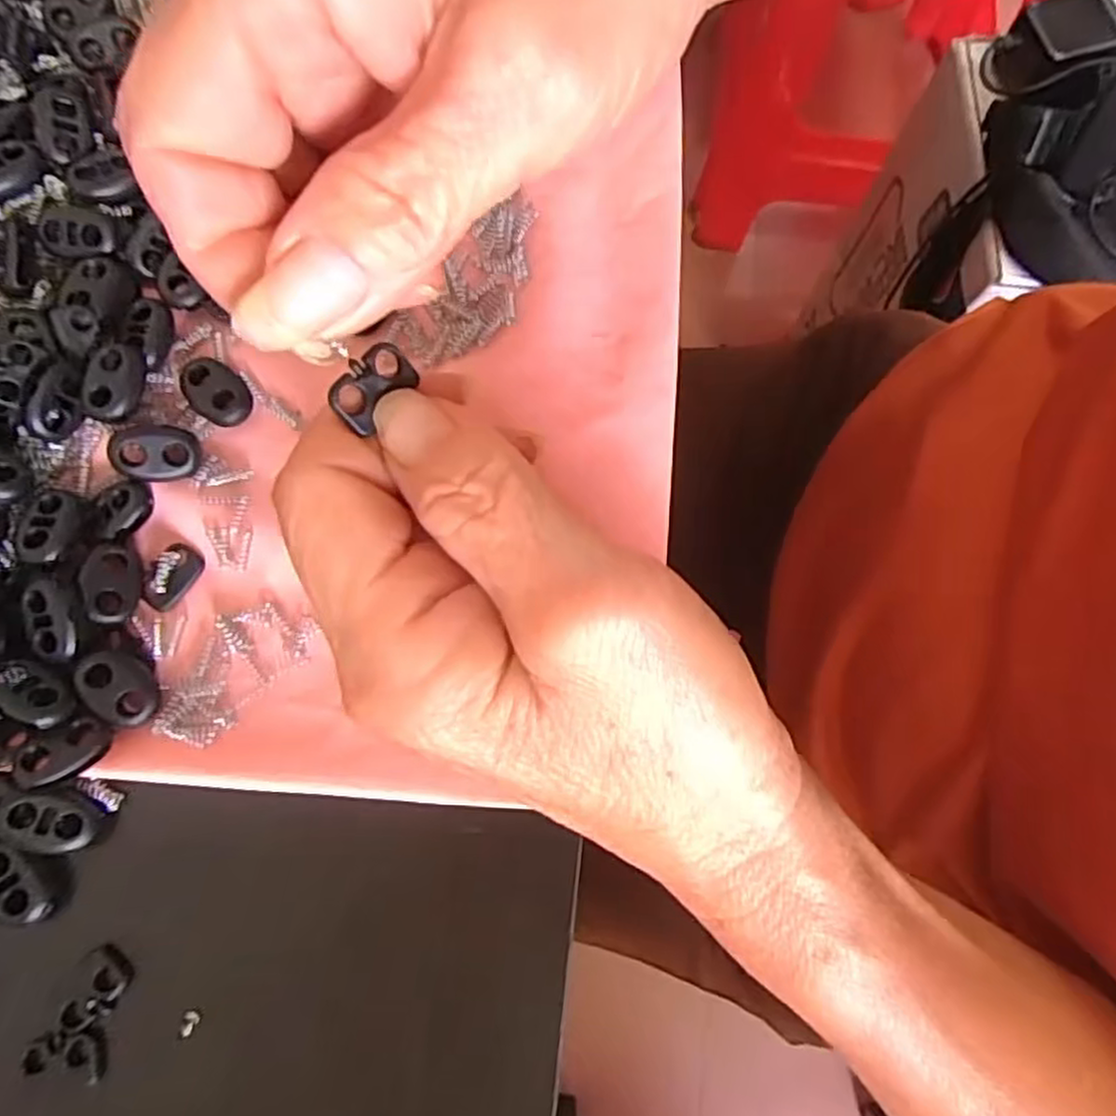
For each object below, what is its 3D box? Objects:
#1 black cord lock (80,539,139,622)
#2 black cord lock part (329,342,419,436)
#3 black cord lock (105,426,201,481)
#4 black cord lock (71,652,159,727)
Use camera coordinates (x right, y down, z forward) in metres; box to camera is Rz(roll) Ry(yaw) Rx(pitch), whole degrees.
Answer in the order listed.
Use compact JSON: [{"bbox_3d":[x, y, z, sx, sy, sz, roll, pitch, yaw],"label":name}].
[{"bbox_3d":[-0.116,0.006,0.192,0.012,0.006,0.020,-6,78,-2],"label":"black cord lock"},{"bbox_3d":[-0.036,-0.034,0.144,0.010,0.006,0.018,41,81,8],"label":"black cord lock part"},{"bbox_3d":[-0.108,-0.028,0.198,0.021,0.004,0.015,9,86,-25],"label":"black cord lock"},{"bbox_3d":[-0.111,0.032,0.184,0.020,0.007,0.014,42,81,8],"label":"black cord lock"}]

